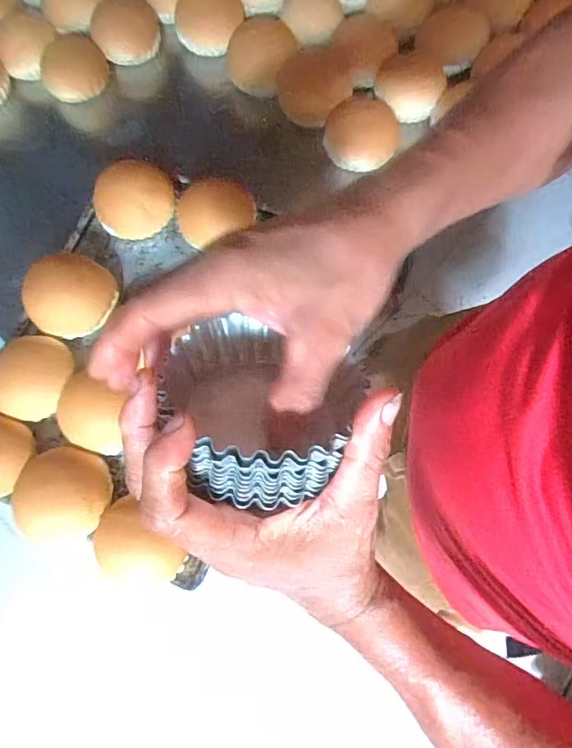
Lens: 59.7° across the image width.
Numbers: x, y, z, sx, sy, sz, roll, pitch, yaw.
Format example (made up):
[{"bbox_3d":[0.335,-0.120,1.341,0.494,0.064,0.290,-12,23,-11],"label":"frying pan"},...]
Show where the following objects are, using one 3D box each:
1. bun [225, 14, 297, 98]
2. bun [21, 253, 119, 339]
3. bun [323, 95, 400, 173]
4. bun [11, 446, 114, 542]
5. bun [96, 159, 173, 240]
[{"bbox_3d":[-0.037,-0.434,0.681,0.078,0.062,0.080,-1,74,2],"label":"bun"},{"bbox_3d":[-0.249,-0.092,0.573,0.098,0.045,0.081,-41,77,-9],"label":"bun"},{"bbox_3d":[0.097,-0.314,0.658,0.086,0.048,0.097,34,78,11],"label":"bun"},{"bbox_3d":[-0.222,0.119,0.501,0.073,0.053,0.089,1,74,2],"label":"bun"},{"bbox_3d":[-0.184,-0.211,0.606,0.086,0.043,0.087,19,76,7],"label":"bun"}]

